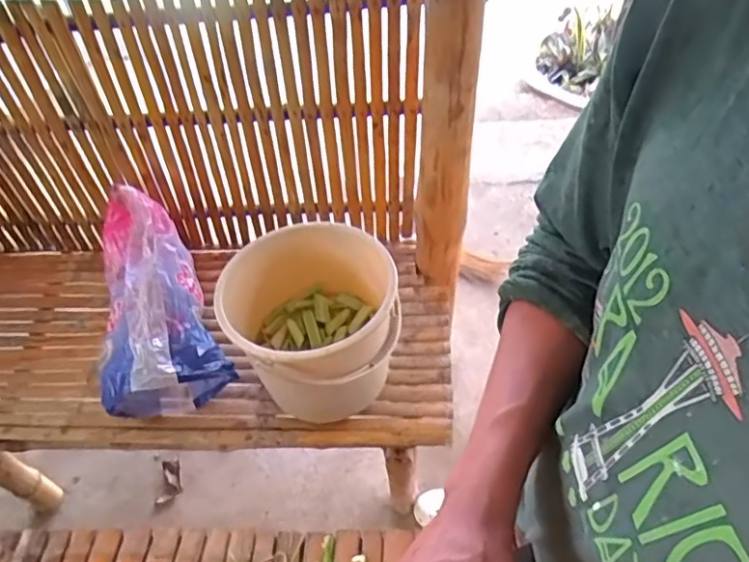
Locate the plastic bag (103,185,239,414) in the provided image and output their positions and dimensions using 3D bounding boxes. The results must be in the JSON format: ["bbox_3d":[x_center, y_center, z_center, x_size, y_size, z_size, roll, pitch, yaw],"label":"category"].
[{"bbox_3d":[-0.485,0.057,1.232,0.231,0.231,0.483,-23,52,-15],"label":"plastic bag"}]

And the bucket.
[{"bbox_3d":[-0.104,0.096,1.115,0.310,0.296,0.283,-2,49,2],"label":"bucket"}]

